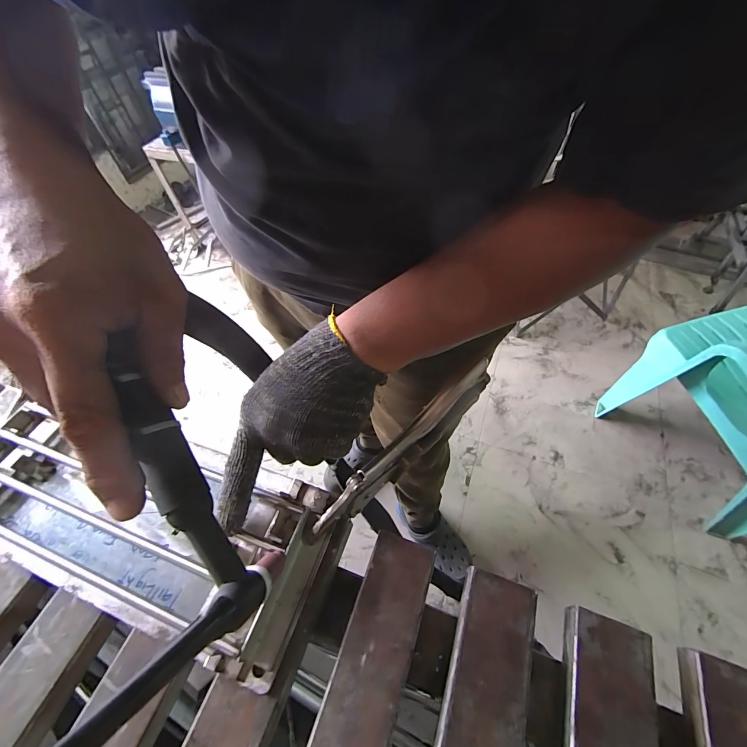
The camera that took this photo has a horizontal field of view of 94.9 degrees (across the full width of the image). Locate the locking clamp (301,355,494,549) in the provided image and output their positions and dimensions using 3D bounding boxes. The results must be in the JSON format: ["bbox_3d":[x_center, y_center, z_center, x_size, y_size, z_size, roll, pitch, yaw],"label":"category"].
[{"bbox_3d":[0.023,0.066,0.292,0.203,0.048,0.021,-42,61,-6],"label":"locking clamp"}]

